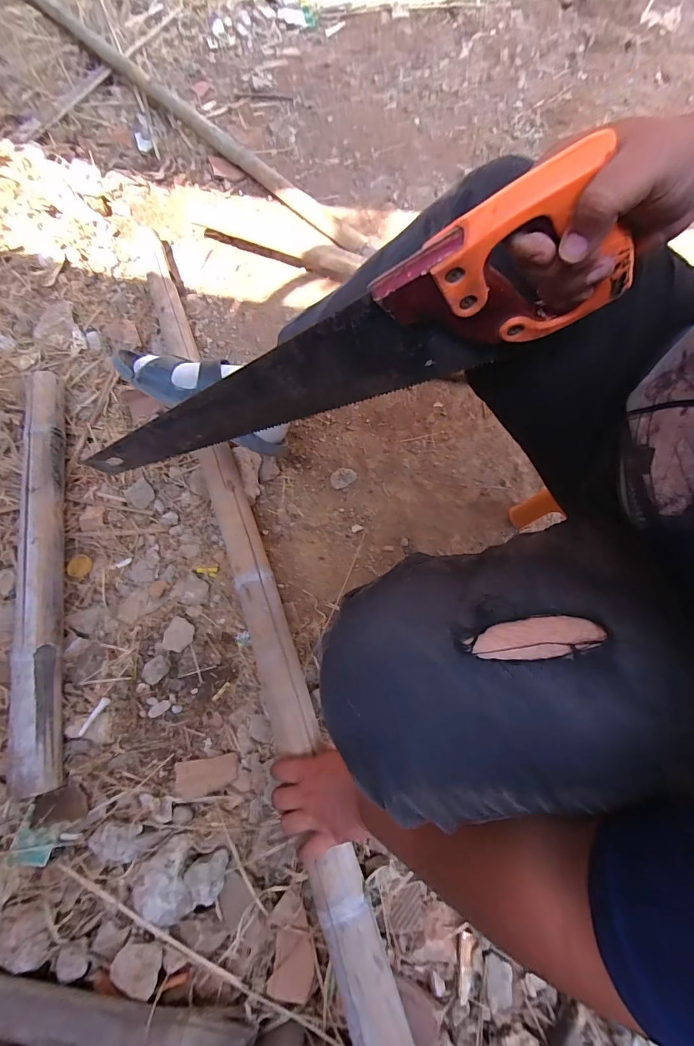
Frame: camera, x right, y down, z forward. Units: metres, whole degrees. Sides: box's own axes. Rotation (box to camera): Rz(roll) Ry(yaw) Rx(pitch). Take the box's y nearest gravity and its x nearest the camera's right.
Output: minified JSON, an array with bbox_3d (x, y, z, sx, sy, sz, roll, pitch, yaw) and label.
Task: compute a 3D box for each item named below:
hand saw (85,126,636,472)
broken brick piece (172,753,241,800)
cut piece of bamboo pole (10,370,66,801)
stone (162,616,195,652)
[{"bbox_3d":[-0.038,-0.128,0.360,0.481,0.120,0.025,-15,66,25],"label":"hand saw"},{"bbox_3d":[-0.205,0.369,0.588,0.094,0.013,0.048,-9,50,0],"label":"broken brick piece"},{"bbox_3d":[-0.491,0.038,0.647,0.063,0.045,0.696,-14,71,-1],"label":"cut piece of bamboo pole"},{"bbox_3d":[-0.281,0.186,0.669,0.047,0.018,0.053,19,73,10],"label":"stone"}]

